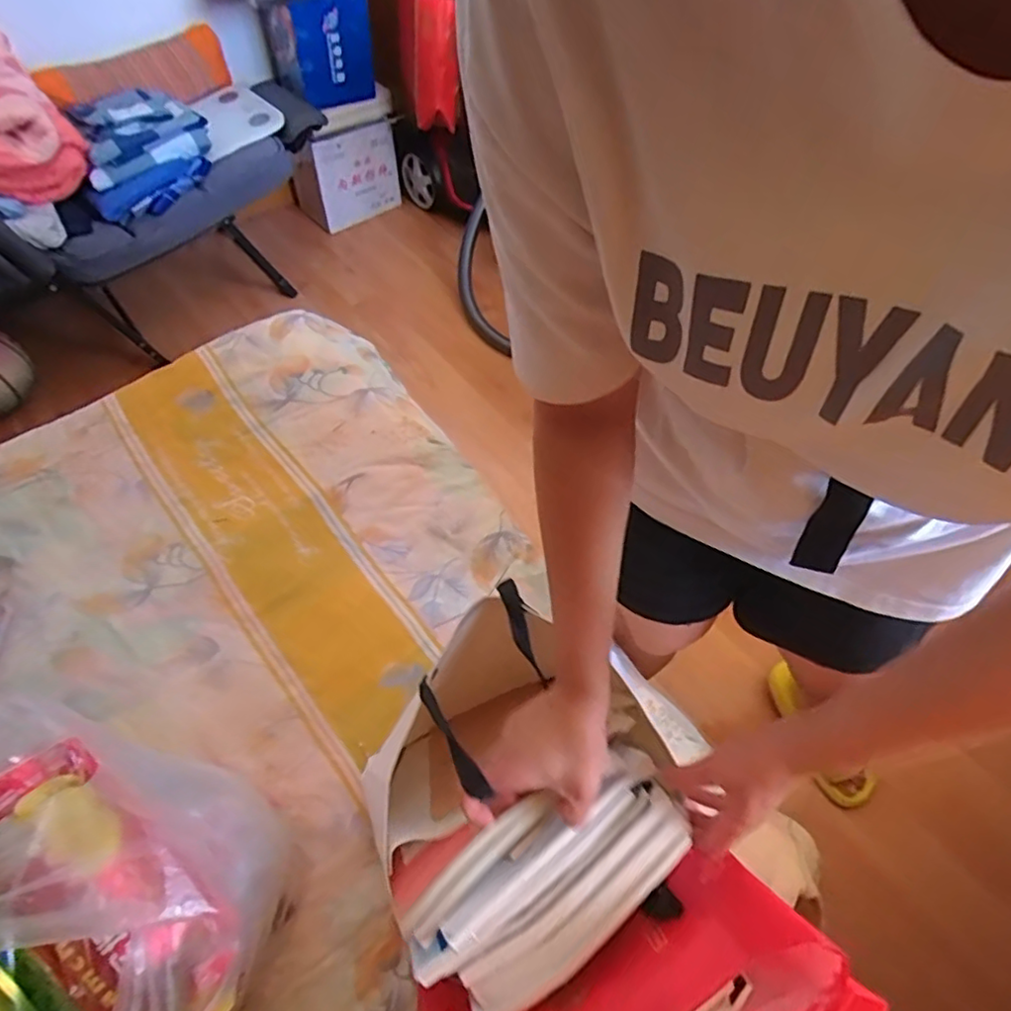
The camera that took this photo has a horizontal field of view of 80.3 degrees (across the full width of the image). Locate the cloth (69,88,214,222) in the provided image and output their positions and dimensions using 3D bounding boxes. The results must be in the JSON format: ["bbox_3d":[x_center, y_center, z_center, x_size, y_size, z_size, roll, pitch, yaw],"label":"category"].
[{"bbox_3d":[-0.871,-0.863,1.444,0.294,0.129,0.316,-24,61,-17],"label":"cloth"}]

